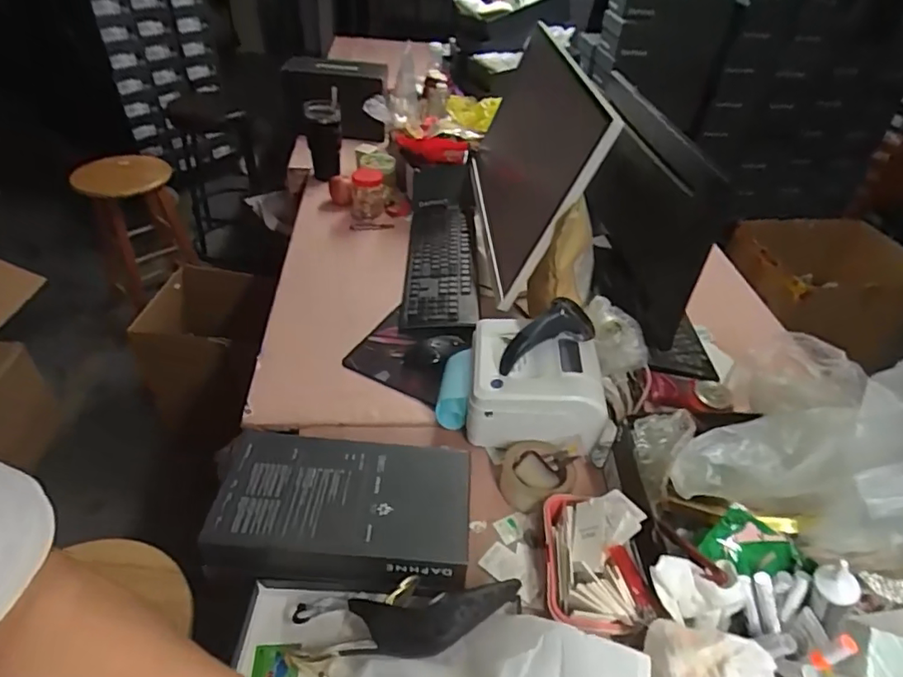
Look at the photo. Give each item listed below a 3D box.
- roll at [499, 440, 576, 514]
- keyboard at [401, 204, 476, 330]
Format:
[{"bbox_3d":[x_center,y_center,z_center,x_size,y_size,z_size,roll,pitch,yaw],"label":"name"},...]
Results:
[{"bbox_3d":[0.119,0.197,0.771,0.097,0.052,0.101,3,41,-2],"label":"roll"},{"bbox_3d":[-0.023,-0.165,1.166,0.145,0.039,0.455,3,41,-2],"label":"keyboard"}]

